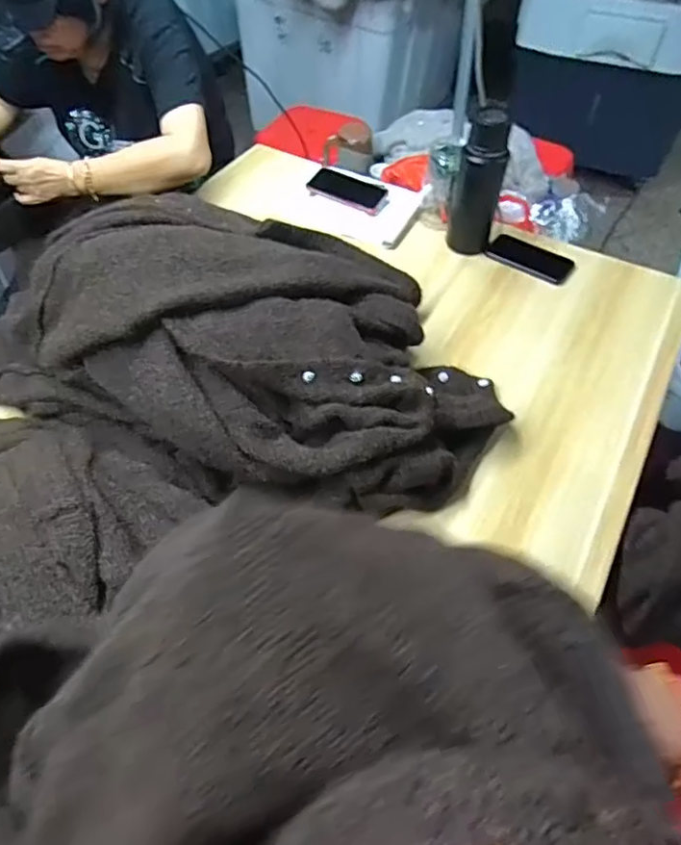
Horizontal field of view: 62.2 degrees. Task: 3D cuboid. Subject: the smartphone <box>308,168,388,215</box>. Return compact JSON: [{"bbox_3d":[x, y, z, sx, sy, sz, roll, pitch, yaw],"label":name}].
[{"bbox_3d":[0.013,-0.480,1.167,0.167,0.015,0.088,24,56,16],"label":"smartphone"}]

